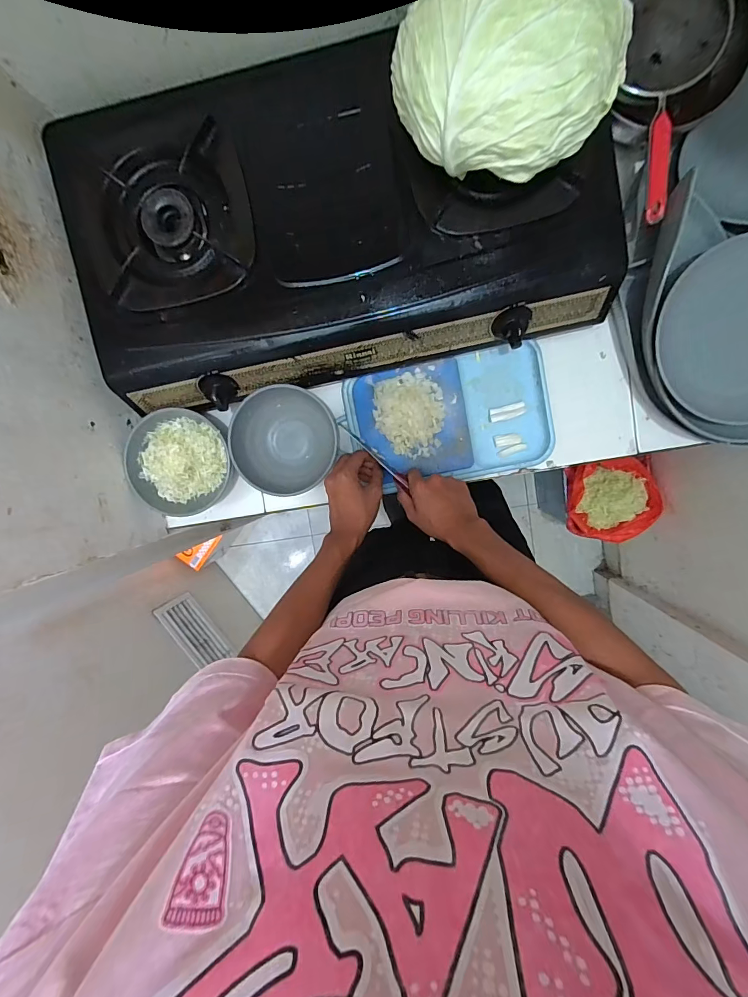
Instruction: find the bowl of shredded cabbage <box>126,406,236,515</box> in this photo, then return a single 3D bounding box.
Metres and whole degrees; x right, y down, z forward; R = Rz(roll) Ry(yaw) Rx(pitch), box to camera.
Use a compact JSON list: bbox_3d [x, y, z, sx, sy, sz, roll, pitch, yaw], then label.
[{"bbox_3d":[-0.295,-0.059,0.644,0.157,0.057,0.158,0,95,4],"label":"bowl of shredded cabbage"}]

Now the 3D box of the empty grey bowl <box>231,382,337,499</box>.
[{"bbox_3d":[-0.135,-0.089,0.643,0.150,0.072,0.159,0,95,4],"label":"empty grey bowl"}]

